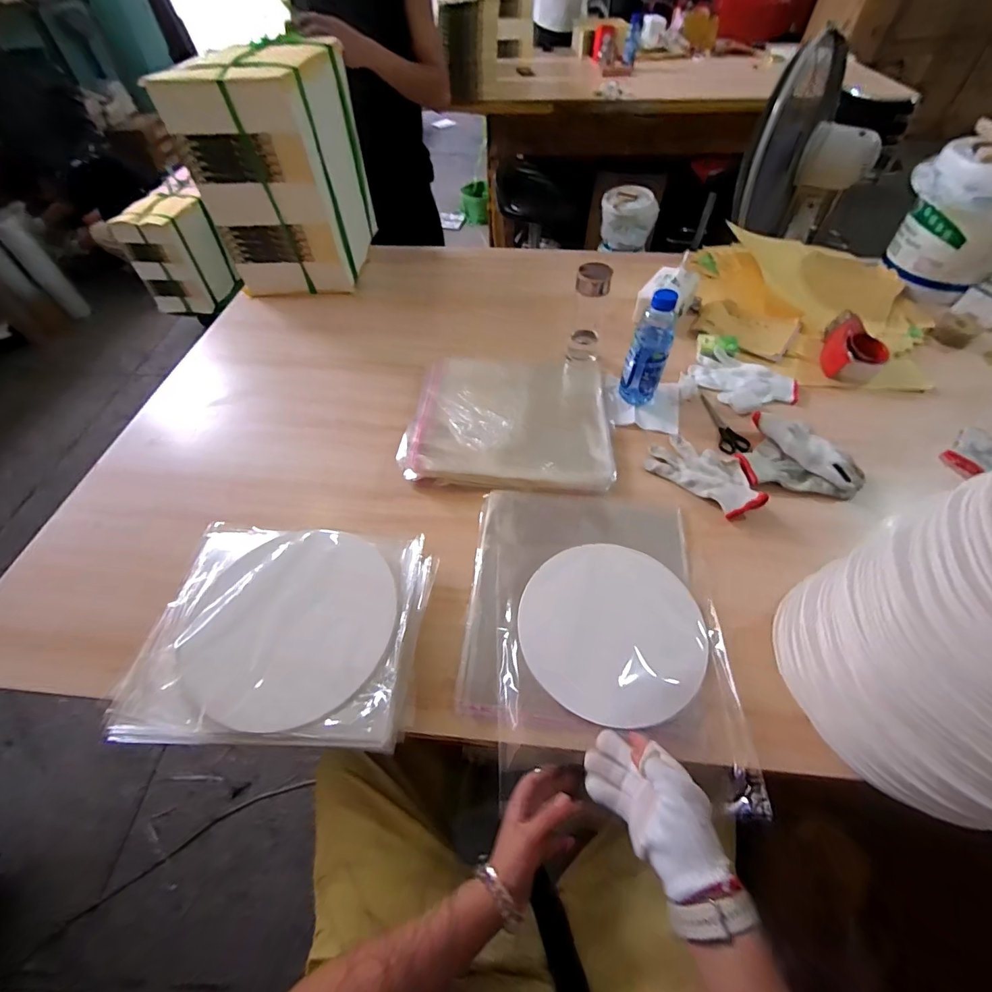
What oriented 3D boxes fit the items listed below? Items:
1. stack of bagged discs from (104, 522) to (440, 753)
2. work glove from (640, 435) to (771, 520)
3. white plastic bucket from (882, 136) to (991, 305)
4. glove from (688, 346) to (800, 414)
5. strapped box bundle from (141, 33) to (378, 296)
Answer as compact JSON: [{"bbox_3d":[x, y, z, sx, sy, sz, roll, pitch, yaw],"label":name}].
[{"bbox_3d":[-0.245,0.163,0.535,0.298,0.068,0.261,2,56,3],"label":"stack of bagged discs"},{"bbox_3d":[0.347,-0.042,0.712,0.179,0.026,0.103,37,63,24],"label":"work glove"},{"bbox_3d":[1.034,-0.599,0.952,0.221,0.242,0.257,-39,63,-24],"label":"white plastic bucket"},{"bbox_3d":[0.478,-0.218,0.841,0.194,0.021,0.149,25,58,18],"label":"glove"},{"bbox_3d":[-0.484,-0.757,1.002,0.280,0.356,0.334,-3,54,-1],"label":"strapped box bundle"}]

